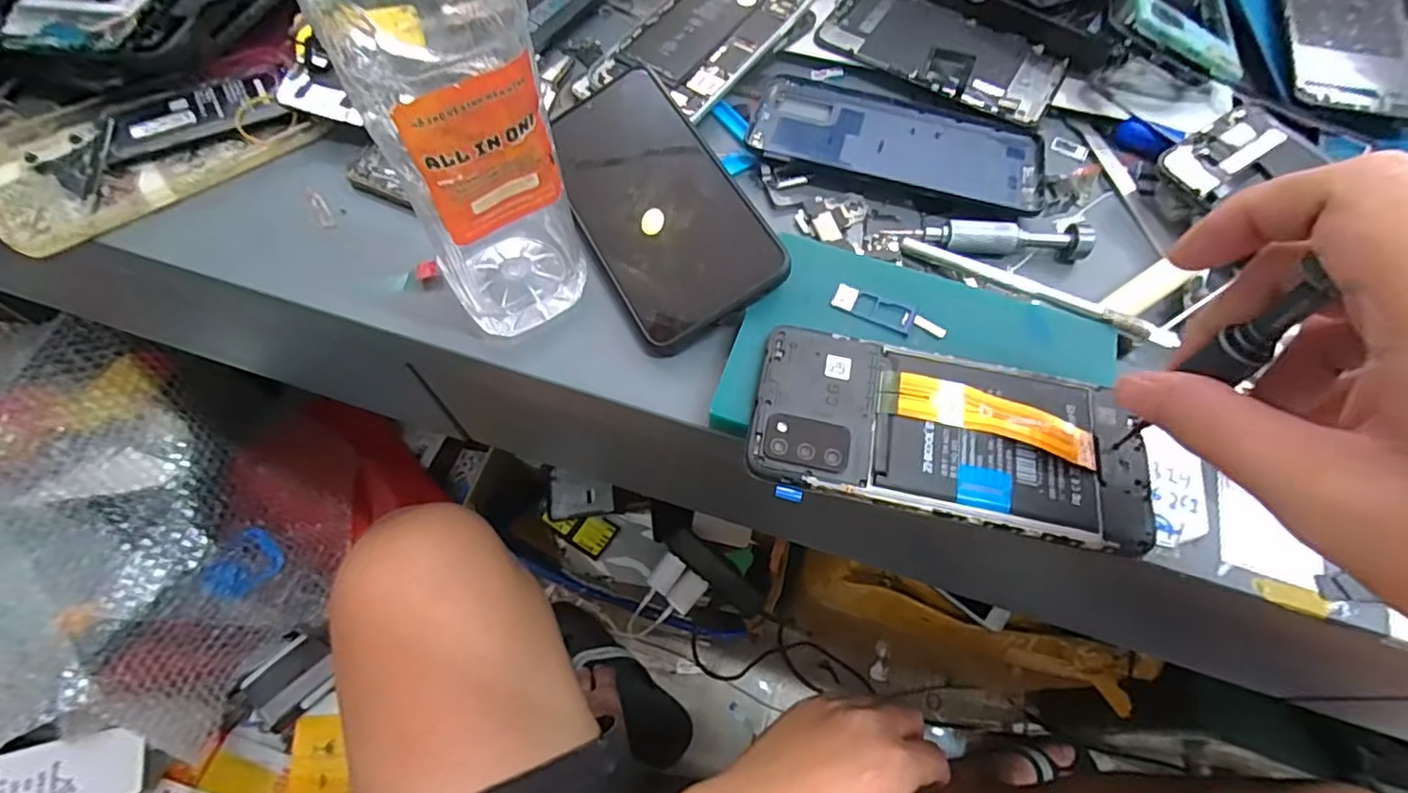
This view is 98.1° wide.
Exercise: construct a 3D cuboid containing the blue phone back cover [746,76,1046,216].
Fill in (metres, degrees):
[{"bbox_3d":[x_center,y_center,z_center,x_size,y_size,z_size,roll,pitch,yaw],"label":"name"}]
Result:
[{"bbox_3d":[0.110,-0.148,0.351,0.162,0.006,0.074,15,63,5],"label":"blue phone back cover"}]

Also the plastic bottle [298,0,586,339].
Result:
[{"bbox_3d":[-0.086,-0.095,0.219,0.061,0.198,0.048,-24,66,-14],"label":"plastic bottle"}]

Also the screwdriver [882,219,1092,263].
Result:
[{"bbox_3d":[0.147,-0.081,0.315,0.101,0.013,0.016,3,62,-1],"label":"screwdriver"}]

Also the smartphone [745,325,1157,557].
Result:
[{"bbox_3d":[0.100,0.015,0.252,0.155,0.009,0.071,12,63,4],"label":"smartphone"}]

